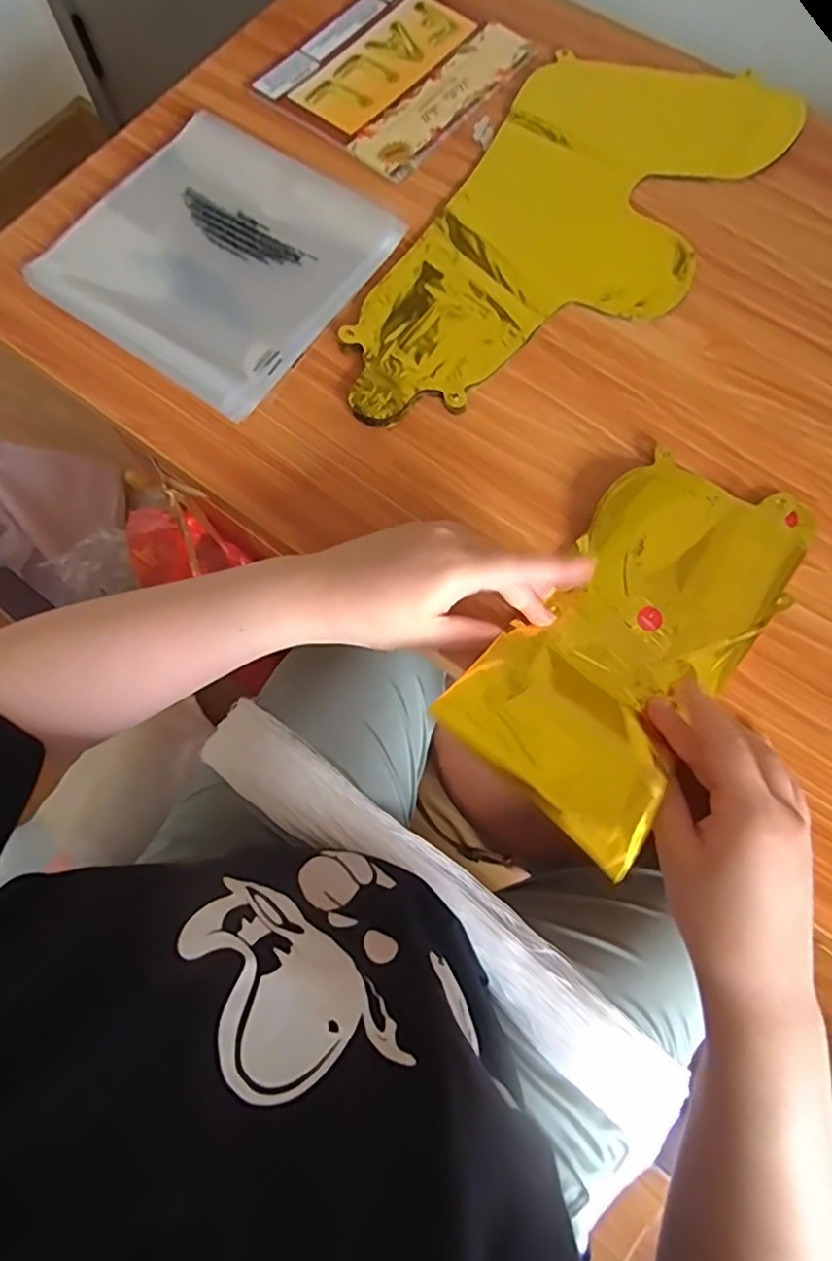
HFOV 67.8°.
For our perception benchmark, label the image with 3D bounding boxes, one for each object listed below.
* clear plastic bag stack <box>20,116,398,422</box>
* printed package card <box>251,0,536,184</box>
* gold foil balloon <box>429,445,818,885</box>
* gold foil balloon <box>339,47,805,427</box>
[{"bbox_3d":[-0.149,-0.285,0.470,0.213,0.010,0.202,35,78,10],"label":"clear plastic bag stack"},{"bbox_3d":[-0.018,-0.476,0.526,0.165,0.005,0.184,40,79,11],"label":"printed package card"},{"bbox_3d":[0.131,0.000,0.374,0.120,0.040,0.251,39,67,11],"label":"gold foil balloon"},{"bbox_3d":[0.115,-0.298,0.470,0.196,0.010,0.407,30,77,9],"label":"gold foil balloon"}]

